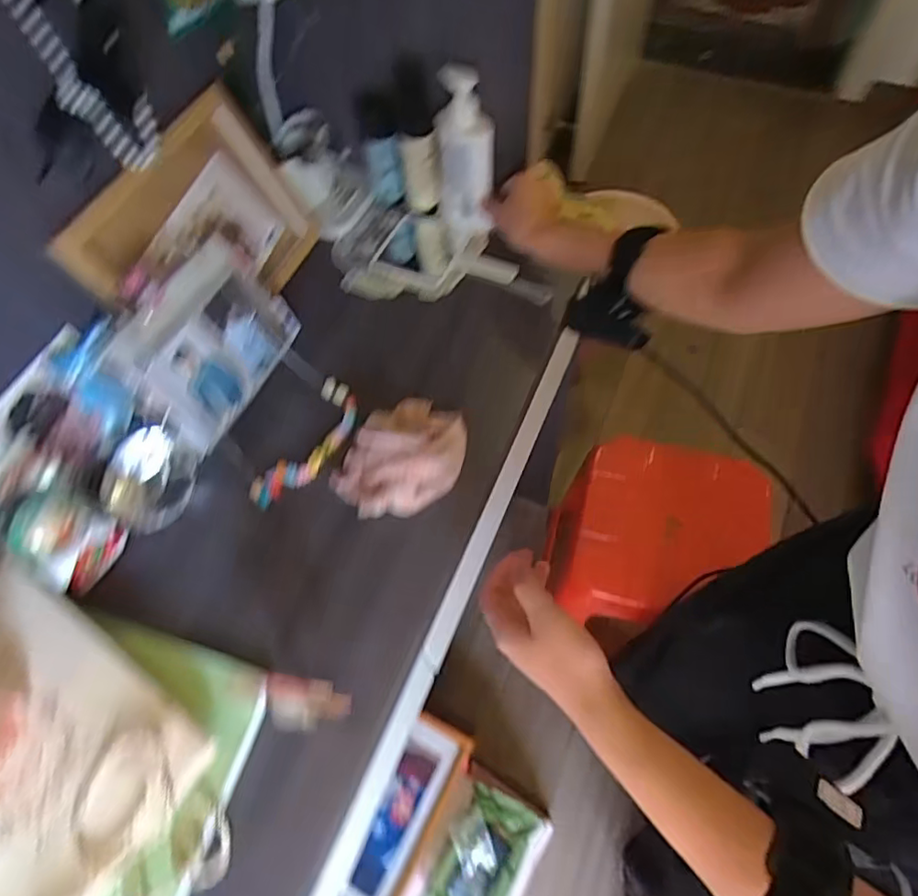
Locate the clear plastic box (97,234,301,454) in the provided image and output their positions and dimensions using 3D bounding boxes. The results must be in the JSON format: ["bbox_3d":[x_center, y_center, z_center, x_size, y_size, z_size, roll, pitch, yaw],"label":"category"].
[{"bbox_3d":[-0.219,-0.097,0.523,0.061,0.111,0.160,23,66,14],"label":"clear plastic box"}]

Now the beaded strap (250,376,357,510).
[{"bbox_3d":[-0.139,-0.004,0.554,0.049,0.019,0.140,23,66,14],"label":"beaded strap"}]

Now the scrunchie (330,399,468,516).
[{"bbox_3d":[-0.050,0.003,0.525,0.101,0.039,0.124,20,66,13],"label":"scrunchie"}]

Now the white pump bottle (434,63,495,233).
[{"bbox_3d":[0.006,-0.298,0.612,0.056,0.163,0.033,12,58,11],"label":"white pump bottle"}]

